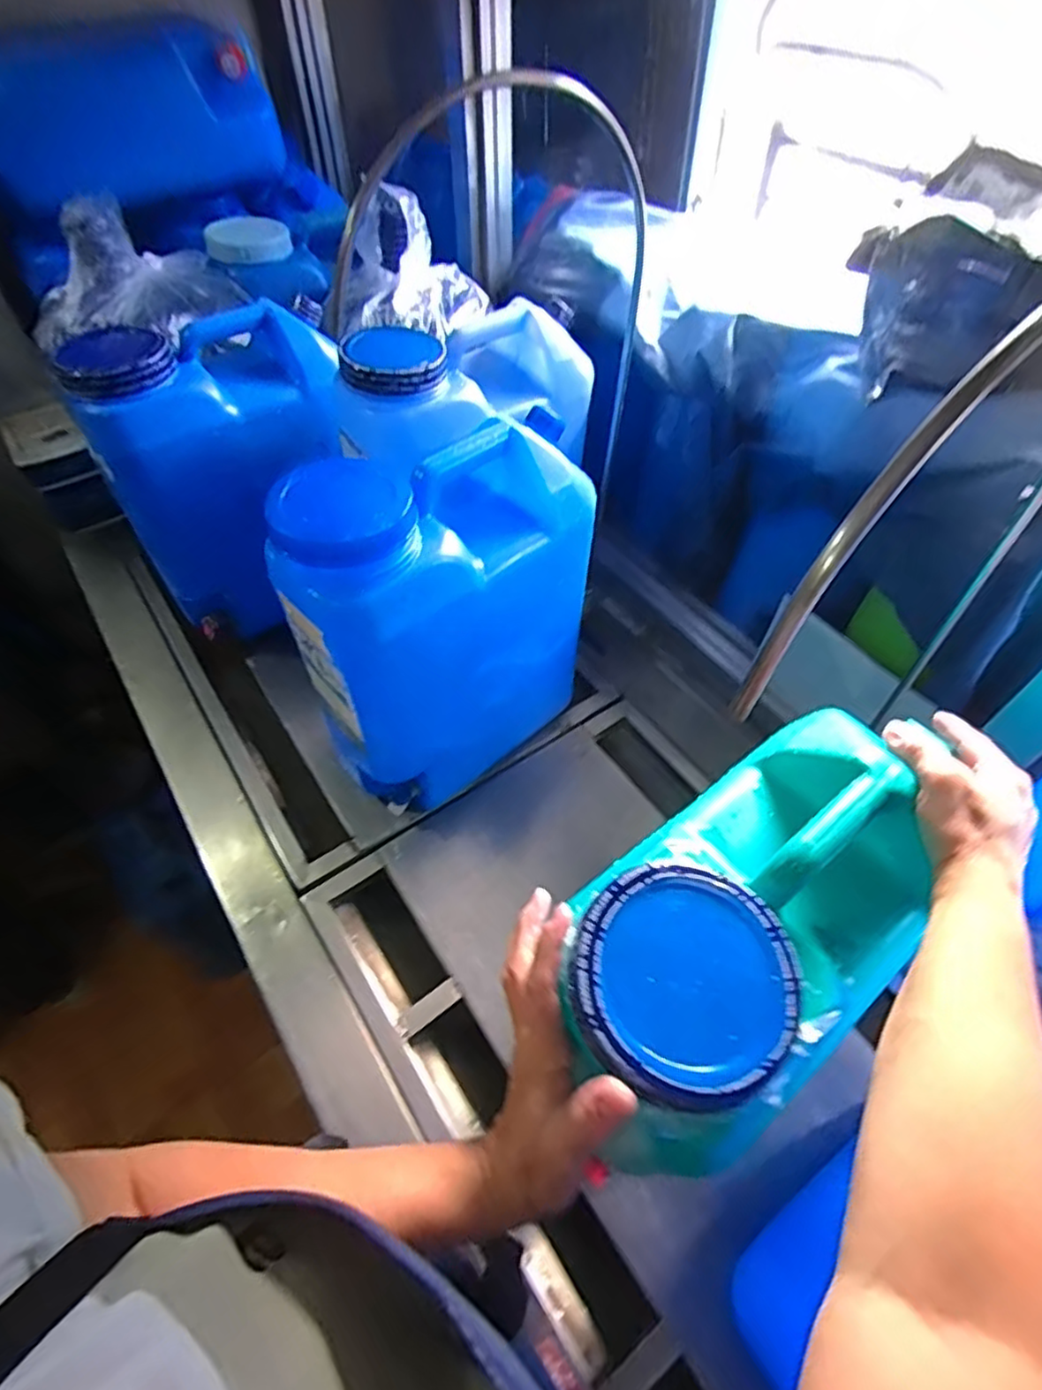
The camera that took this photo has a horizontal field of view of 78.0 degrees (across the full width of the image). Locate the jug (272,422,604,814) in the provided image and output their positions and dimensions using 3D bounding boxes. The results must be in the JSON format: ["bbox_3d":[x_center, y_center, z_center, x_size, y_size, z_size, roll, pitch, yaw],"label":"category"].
[{"bbox_3d":[-0.072,-0.070,0.719,0.167,0.409,0.309,38,62,25],"label":"jug"}]

